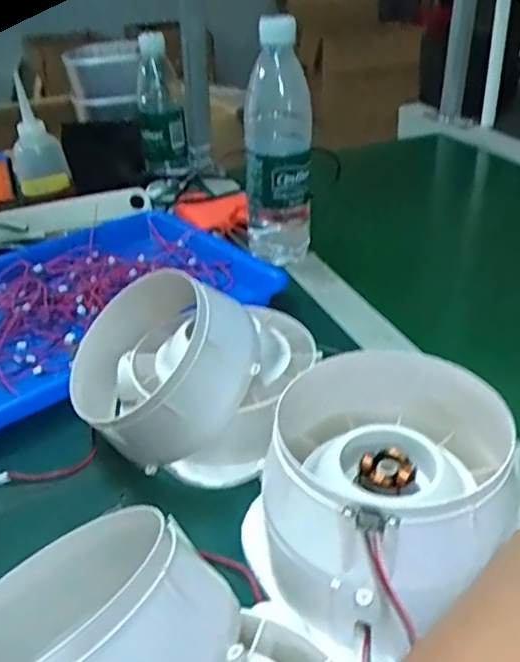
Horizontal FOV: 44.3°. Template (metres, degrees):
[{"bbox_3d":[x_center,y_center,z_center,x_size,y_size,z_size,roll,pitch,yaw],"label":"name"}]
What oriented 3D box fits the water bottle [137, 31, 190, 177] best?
[{"bbox_3d":[-0.135,-0.310,0.871,0.065,0.182,0.060,-3,35,-6],"label":"water bottle"}]

